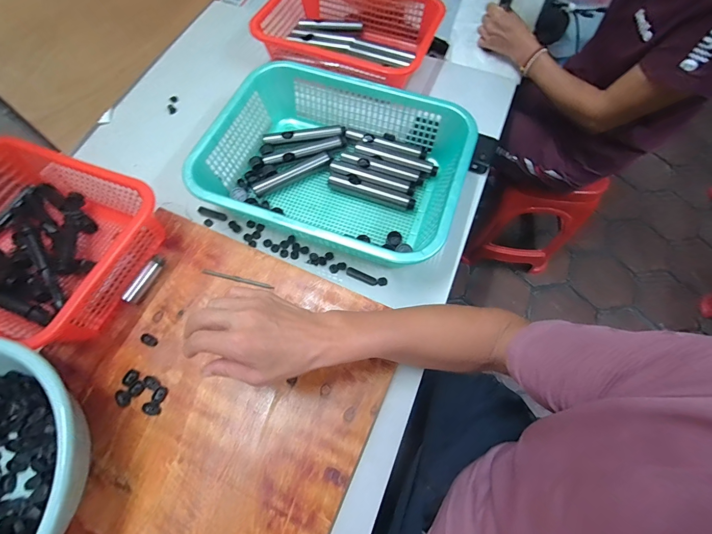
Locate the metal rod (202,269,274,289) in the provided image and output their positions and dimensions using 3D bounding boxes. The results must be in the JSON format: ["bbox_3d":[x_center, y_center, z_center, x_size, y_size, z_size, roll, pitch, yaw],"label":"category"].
[{"bbox_3d":[-0.180,0.018,0.502,0.112,0.004,0.009,13,67,5],"label":"metal rod"}]

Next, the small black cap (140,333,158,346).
[{"bbox_3d":[-0.291,0.102,0.465,0.026,0.007,0.014,20,68,8],"label":"small black cap"}]

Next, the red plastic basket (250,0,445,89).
[{"bbox_3d":[-0.019,-0.479,0.687,0.332,0.098,0.244,22,68,9],"label":"red plastic basket"}]

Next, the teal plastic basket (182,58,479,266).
[{"bbox_3d":[-0.027,-0.168,0.545,0.400,0.100,0.311,18,67,7],"label":"teal plastic basket"}]

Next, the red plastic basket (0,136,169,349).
[{"bbox_3d":[-0.473,-0.042,0.480,0.315,0.086,0.241,19,67,8],"label":"red plastic basket"}]

